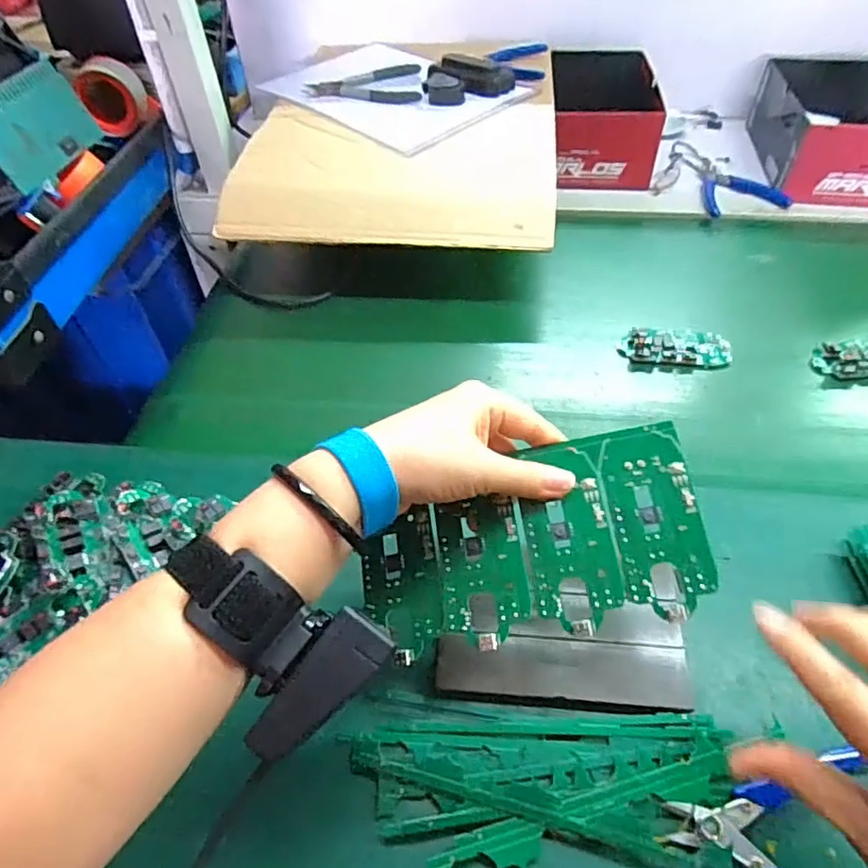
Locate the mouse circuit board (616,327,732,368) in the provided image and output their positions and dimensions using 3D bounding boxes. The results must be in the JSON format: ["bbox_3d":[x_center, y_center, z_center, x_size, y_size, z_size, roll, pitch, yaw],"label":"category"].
[{"bbox_3d":[0.229,-0.084,0.552,0.101,0.009,0.049,2,50,5],"label":"mouse circuit board"}]

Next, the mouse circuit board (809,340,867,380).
[{"bbox_3d":[0.401,-0.069,0.536,0.102,0.011,0.052,-7,50,-3],"label":"mouse circuit board"}]

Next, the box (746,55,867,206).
[{"bbox_3d":[0.531,-0.397,0.740,0.190,0.089,0.266,8,51,9],"label":"box"}]

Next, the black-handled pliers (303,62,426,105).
[{"bbox_3d":[-0.090,-0.438,0.730,0.144,0.007,0.118,-3,50,1],"label":"black-handled pliers"}]

